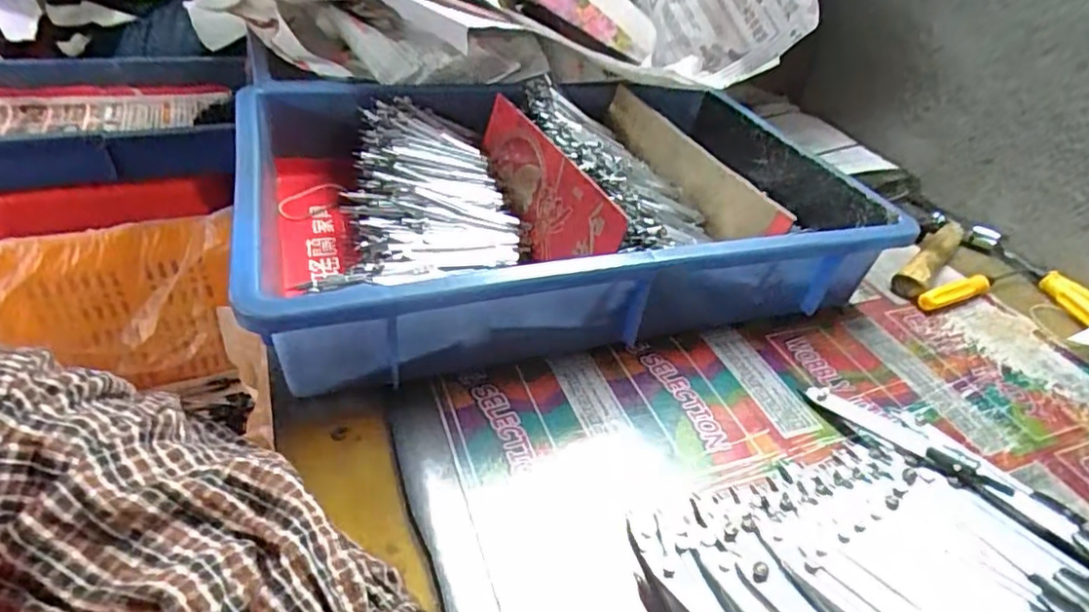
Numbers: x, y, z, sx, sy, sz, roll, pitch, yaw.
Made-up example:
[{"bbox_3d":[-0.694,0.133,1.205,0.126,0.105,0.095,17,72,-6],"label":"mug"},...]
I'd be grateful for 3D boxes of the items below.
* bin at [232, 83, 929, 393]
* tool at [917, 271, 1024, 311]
[{"bbox_3d":[0.008,-0.079,0.468,0.418,0.085,0.294,-8,40,-18],"label":"bin"},{"bbox_3d":[0.347,-0.015,0.495,0.117,0.016,0.014,-14,42,-24],"label":"tool"}]

